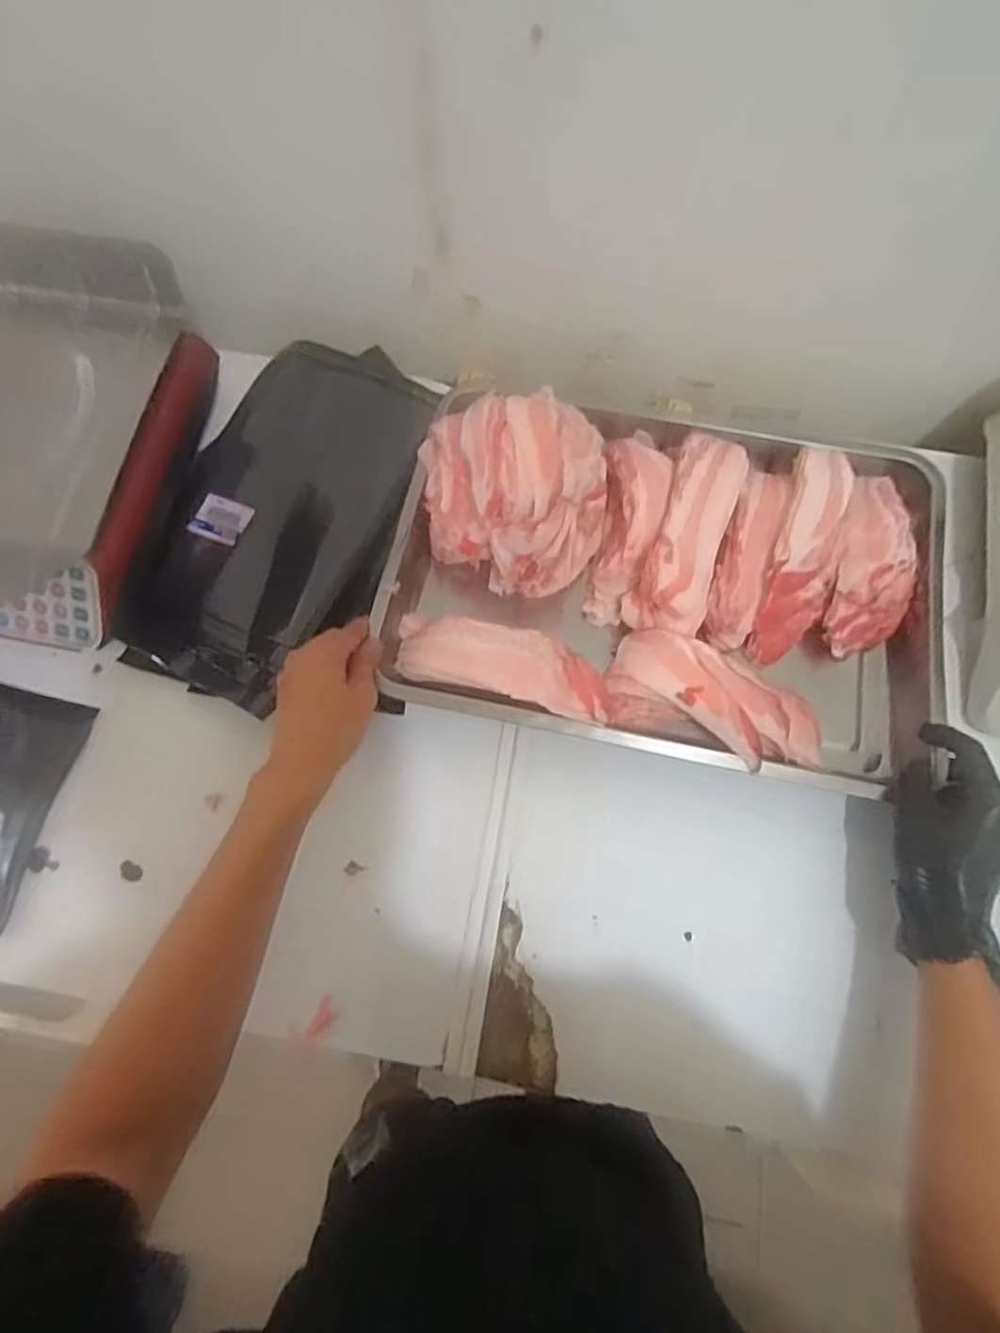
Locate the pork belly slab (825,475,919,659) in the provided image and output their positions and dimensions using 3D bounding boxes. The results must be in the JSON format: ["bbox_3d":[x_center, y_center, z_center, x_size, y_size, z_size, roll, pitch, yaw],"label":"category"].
[{"bbox_3d":[0.346,-0.094,0.617,0.069,0.044,0.182,13,78,10],"label":"pork belly slab"}]

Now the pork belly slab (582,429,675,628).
[{"bbox_3d":[0.117,-0.128,0.622,0.062,0.056,0.179,13,90,10],"label":"pork belly slab"}]

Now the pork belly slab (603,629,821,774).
[{"bbox_3d":[0.188,0.031,0.580,0.189,0.076,0.089,24,62,16],"label":"pork belly slab"}]

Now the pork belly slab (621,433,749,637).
[{"bbox_3d":[0.170,-0.122,0.596,0.065,0.056,0.184,19,80,14],"label":"pork belly slab"}]

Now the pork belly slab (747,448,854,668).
[{"bbox_3d":[0.276,-0.099,0.604,0.055,0.043,0.199,15,96,11],"label":"pork belly slab"}]

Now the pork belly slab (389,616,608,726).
[{"bbox_3d":[0.000,-0.003,0.584,0.195,0.033,0.068,13,59,10],"label":"pork belly slab"}]

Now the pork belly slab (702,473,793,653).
[{"bbox_3d":[0.229,-0.102,0.620,0.045,0.034,0.170,17,82,13],"label":"pork belly slab"}]

